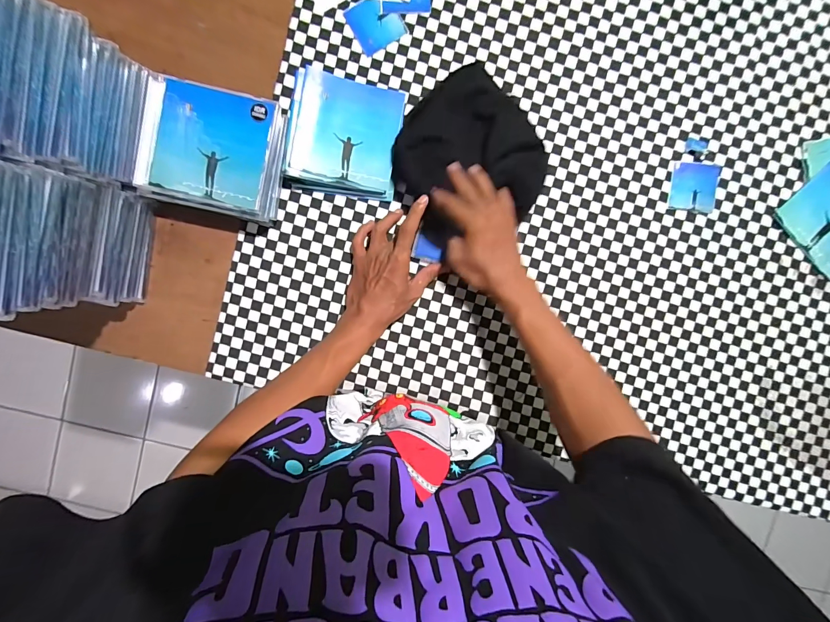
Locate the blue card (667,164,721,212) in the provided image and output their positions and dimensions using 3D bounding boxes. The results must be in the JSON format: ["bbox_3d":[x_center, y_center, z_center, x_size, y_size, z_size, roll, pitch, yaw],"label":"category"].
[{"bbox_3d":[0.369,-0.164,0.462,0.063,0.004,0.062,5,92,-2],"label":"blue card"}]

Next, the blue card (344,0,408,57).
[{"bbox_3d":[-0.050,-0.361,0.439,0.061,0.004,0.059,-36,93,0],"label":"blue card"}]

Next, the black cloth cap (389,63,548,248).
[{"bbox_3d":[0.072,-0.187,0.443,0.182,0.042,0.199,0,93,-2],"label":"black cloth cap"}]

